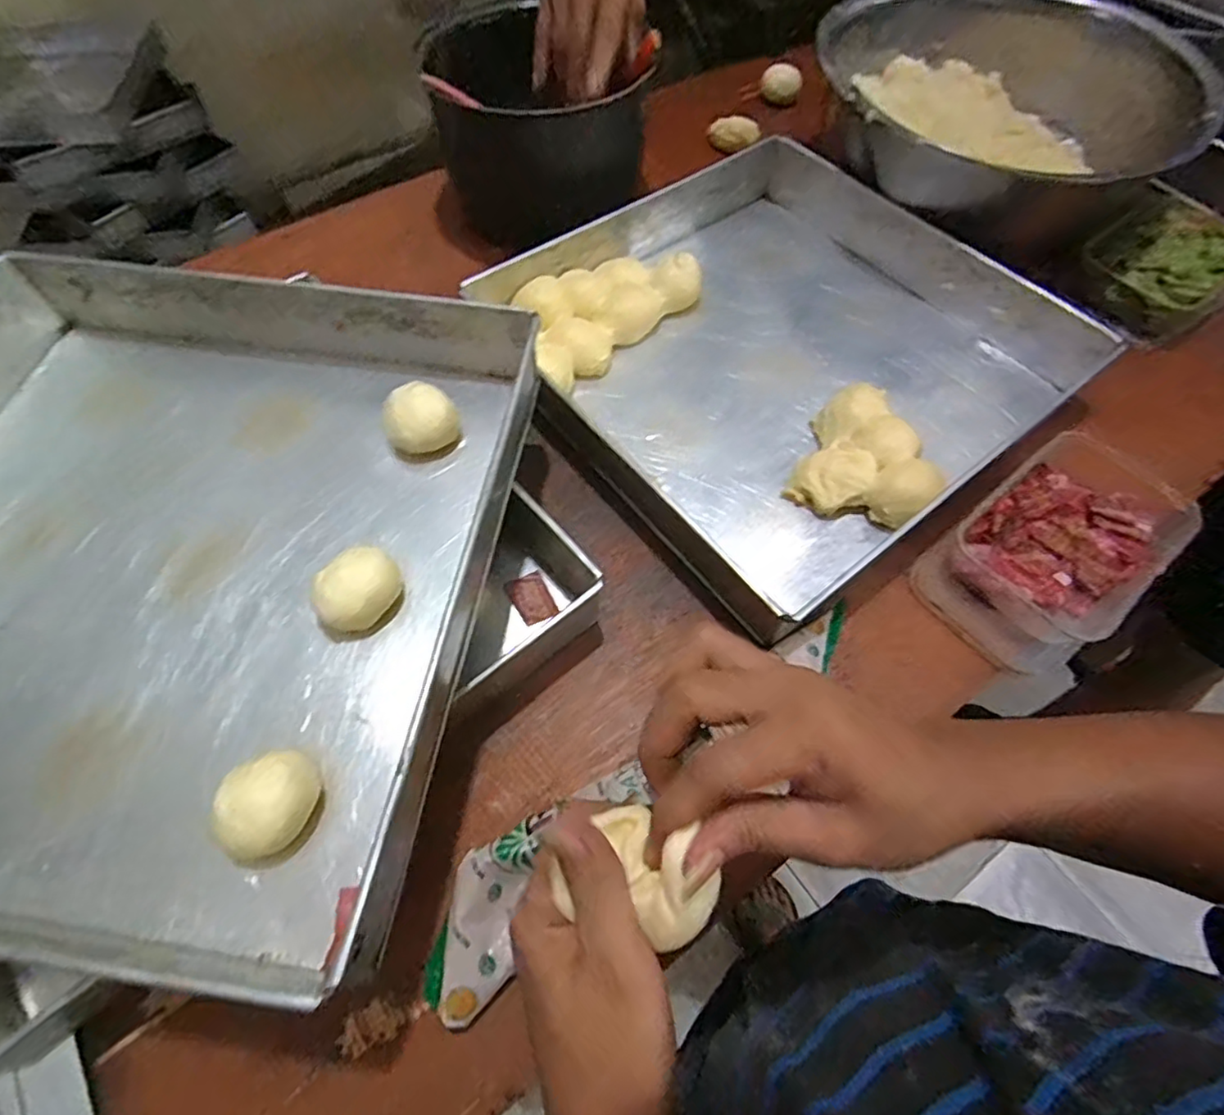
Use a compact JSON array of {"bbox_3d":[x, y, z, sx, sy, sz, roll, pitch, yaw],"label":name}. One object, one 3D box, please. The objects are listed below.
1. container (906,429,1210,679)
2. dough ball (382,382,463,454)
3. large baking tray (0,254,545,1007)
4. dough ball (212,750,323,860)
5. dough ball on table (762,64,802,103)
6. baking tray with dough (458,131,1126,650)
[{"bbox_3d":[0.337,-0.009,0.467,0.205,0.041,0.121,-35,64,-17],"label":"container"},{"bbox_3d":[-0.134,-0.095,0.445,0.049,0.039,0.053,0,61,0],"label":"dough ball"},{"bbox_3d":[-0.284,-0.006,0.382,0.399,0.066,0.412,6,60,6],"label":"large baking tray"},{"bbox_3d":[-0.176,0.127,0.318,0.041,0.039,0.045,0,61,0],"label":"dough ball"},{"bbox_3d":[0.217,-0.607,0.797,0.050,0.027,0.039,12,62,7],"label":"dough ball on table"},{"bbox_3d":[0.141,-0.194,0.561,0.410,0.058,0.404,-35,66,-18],"label":"baking tray with dough"}]

